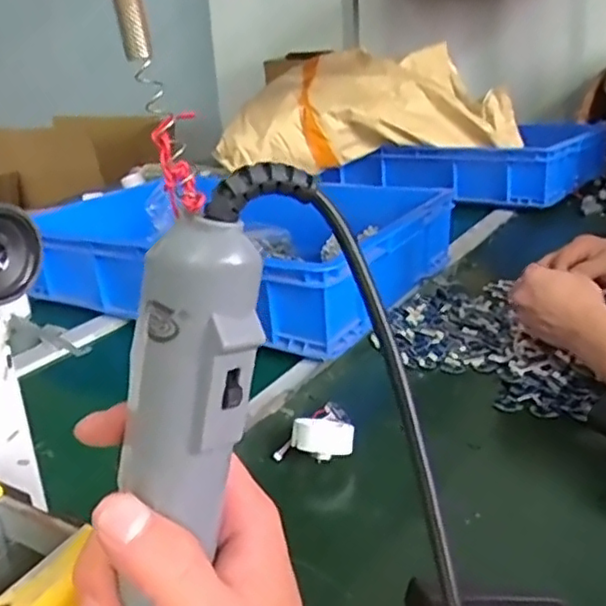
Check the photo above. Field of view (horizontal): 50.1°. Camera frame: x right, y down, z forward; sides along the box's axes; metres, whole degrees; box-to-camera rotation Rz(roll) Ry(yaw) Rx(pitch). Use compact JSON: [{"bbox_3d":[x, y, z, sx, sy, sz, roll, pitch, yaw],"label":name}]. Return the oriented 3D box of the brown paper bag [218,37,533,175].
[{"bbox_3d":[0.127,-0.428,1.461,0.632,0.224,0.275,-7,22,-10],"label":"brown paper bag"}]

